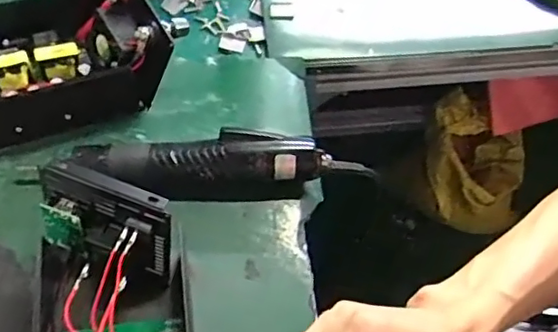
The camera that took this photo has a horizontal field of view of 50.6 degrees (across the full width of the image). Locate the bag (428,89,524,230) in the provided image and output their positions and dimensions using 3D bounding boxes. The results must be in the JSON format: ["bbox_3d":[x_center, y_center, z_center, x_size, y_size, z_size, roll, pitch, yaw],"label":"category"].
[{"bbox_3d":[0.392,0.000,1.197,0.206,0.173,0.204,17,62,6],"label":"bag"}]

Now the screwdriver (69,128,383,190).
[{"bbox_3d":[-0.043,-0.002,0.490,0.246,0.038,0.045,2,62,-2],"label":"screwdriver"}]

